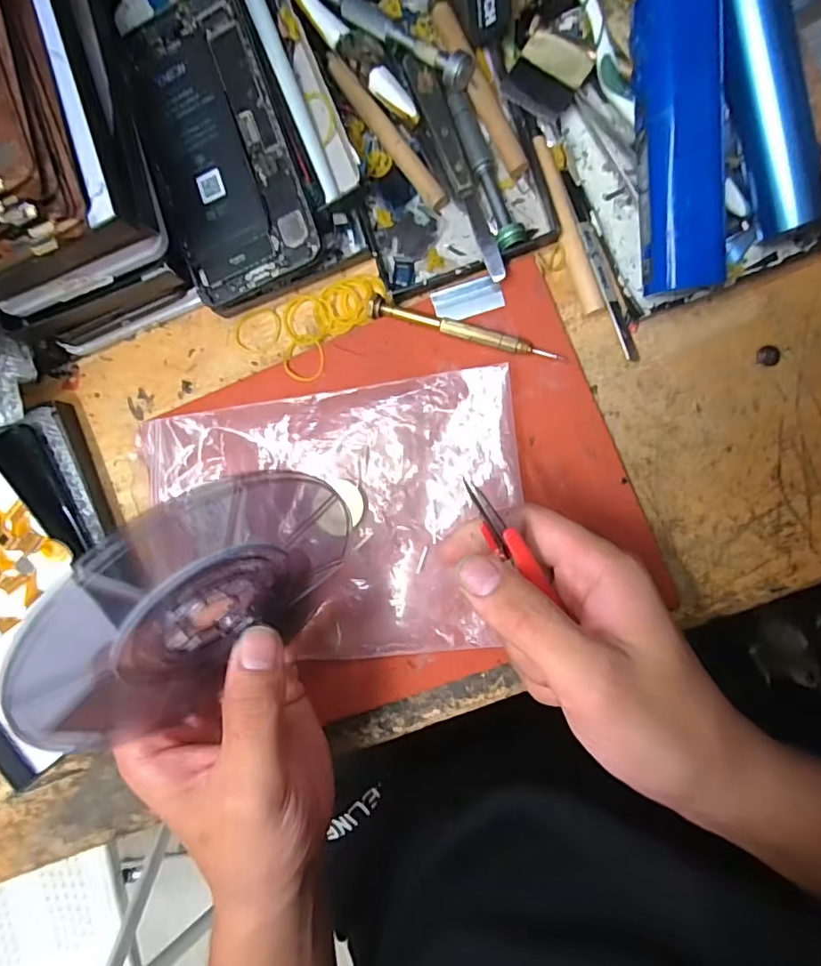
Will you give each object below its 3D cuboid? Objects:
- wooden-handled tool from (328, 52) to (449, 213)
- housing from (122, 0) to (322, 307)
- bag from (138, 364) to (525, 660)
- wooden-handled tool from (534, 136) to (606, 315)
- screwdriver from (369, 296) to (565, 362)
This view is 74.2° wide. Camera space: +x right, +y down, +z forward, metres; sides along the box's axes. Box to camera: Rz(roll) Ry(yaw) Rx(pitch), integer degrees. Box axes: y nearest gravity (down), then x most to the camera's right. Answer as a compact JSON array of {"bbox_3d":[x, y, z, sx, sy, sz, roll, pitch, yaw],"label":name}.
[{"bbox_3d":[-0.014,-0.193,0.298,0.011,0.013,0.100,-39,84,6],"label":"wooden-handled tool"},{"bbox_3d":[-0.103,-0.178,0.291,0.074,0.005,0.147,-19,93,13],"label":"housing"},{"bbox_3d":[-0.043,0.024,0.301,0.207,0.012,0.147,-7,88,8],"label":"bag"},{"bbox_3d":[0.084,-0.138,0.292,0.010,0.007,0.098,-18,87,7],"label":"wooden-handled tool"},{"bbox_3d":[0.029,-0.084,0.297,0.108,0.008,0.010,17,91,8],"label":"screwdriver"}]

